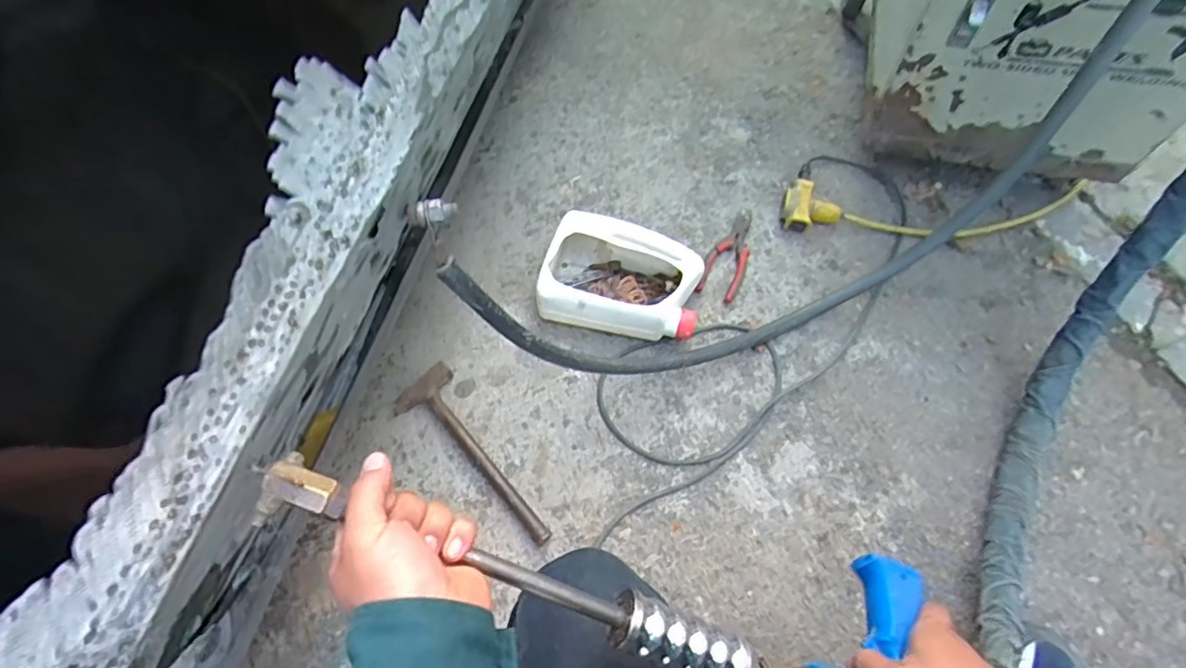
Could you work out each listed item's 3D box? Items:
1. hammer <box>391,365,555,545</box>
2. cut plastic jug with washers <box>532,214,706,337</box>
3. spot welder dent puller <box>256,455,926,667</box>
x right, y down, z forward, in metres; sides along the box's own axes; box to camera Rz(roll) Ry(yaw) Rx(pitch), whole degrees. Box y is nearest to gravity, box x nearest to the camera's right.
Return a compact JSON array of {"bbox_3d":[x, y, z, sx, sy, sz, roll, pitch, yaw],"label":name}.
[{"bbox_3d":[-0.162,0.170,0.774,0.088,0.025,0.287,-36,67,-15],"label":"hammer"},{"bbox_3d":[0.044,-0.081,0.856,0.227,0.092,0.163,11,64,8],"label":"cut plastic jug with washers"},{"bbox_3d":[0.043,0.184,0.429,0.541,0.062,0.143,21,63,-14],"label":"spot welder dent puller"}]

